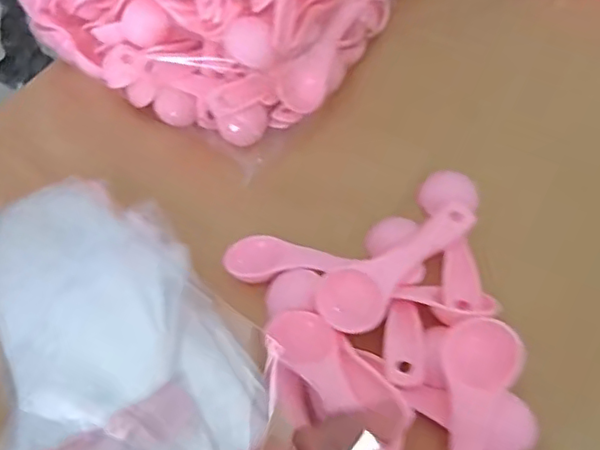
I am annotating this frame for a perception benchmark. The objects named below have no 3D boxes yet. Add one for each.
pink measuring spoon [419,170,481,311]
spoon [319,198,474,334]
[{"bbox_3d":[0.093,0.005,0.351,0.031,0.013,0.098,-4,50,2],"label":"pink measuring spoon"},{"bbox_3d":[0.054,0.018,0.333,0.034,0.015,0.111,34,61,29],"label":"spoon"}]

